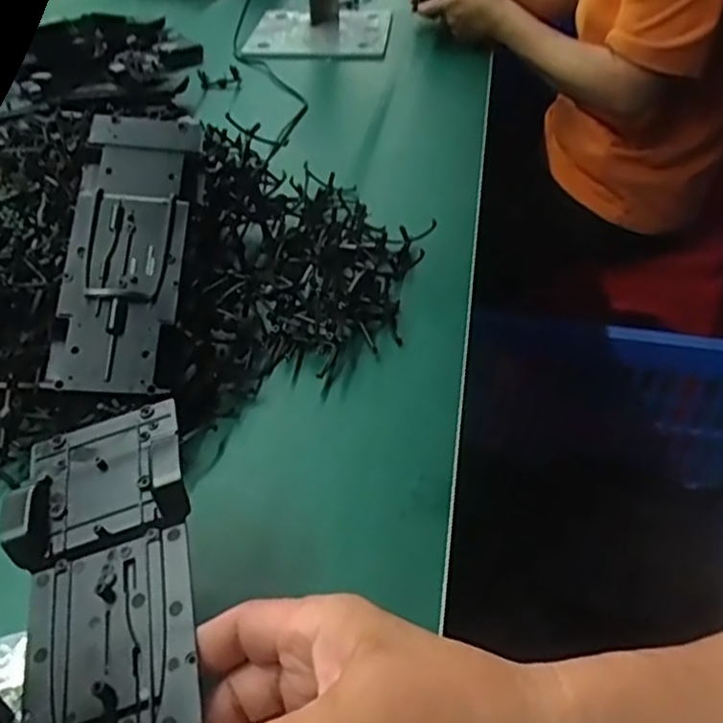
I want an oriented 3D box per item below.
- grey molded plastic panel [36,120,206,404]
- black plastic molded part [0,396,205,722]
[{"bbox_3d":[-0.146,-0.073,0.436,0.071,0.012,0.190,1,68,1],"label":"grey molded plastic panel"},{"bbox_3d":[-0.101,0.095,0.269,0.073,0.032,0.192,-10,49,-11],"label":"black plastic molded part"}]

